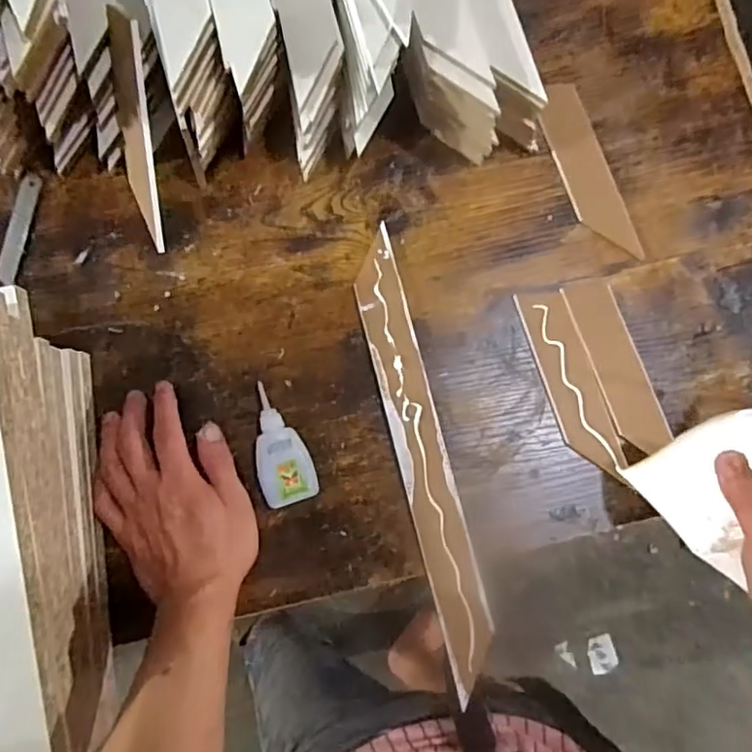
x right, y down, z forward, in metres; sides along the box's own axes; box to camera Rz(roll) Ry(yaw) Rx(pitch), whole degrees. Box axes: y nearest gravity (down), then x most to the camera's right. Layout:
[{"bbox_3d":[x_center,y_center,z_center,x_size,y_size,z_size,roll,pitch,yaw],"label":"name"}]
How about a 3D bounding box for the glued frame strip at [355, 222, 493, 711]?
[{"bbox_3d":[0.035,0.057,0.471,0.037,0.007,0.347,-14,80,-1],"label":"glued frame strip"}]

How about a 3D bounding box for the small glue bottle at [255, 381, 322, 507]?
[{"bbox_3d":[-0.075,0.053,0.468,0.042,0.021,0.091,-16,83,-4],"label":"small glue bottle"}]

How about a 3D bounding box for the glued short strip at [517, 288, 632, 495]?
[{"bbox_3d":[0.156,0.005,0.480,0.041,0.005,0.156,-19,80,2],"label":"glued short strip"}]

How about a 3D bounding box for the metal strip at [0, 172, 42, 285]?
[{"bbox_3d":[-0.295,-0.122,0.498,0.018,0.004,0.095,8,79,-7],"label":"metal strip"}]

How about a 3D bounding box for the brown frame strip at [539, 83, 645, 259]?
[{"bbox_3d":[0.178,-0.174,0.510,0.043,0.007,0.160,-16,83,-4],"label":"brown frame strip"}]

